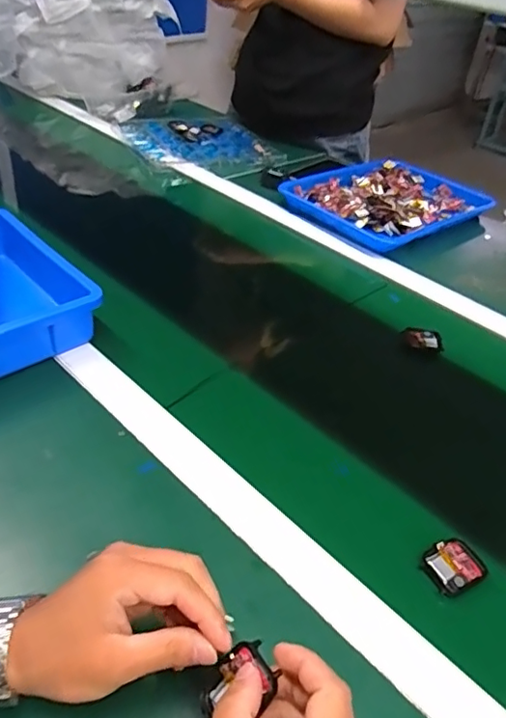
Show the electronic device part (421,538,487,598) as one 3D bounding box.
[{"bbox_3d":[0.158,0.163,0.429,0.043,0.009,0.036,-15,44,-23],"label":"electronic device part"}]

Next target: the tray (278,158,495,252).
[{"bbox_3d":[0.229,-0.266,0.916,0.314,0.033,0.228,-24,48,-31],"label":"tray"}]

